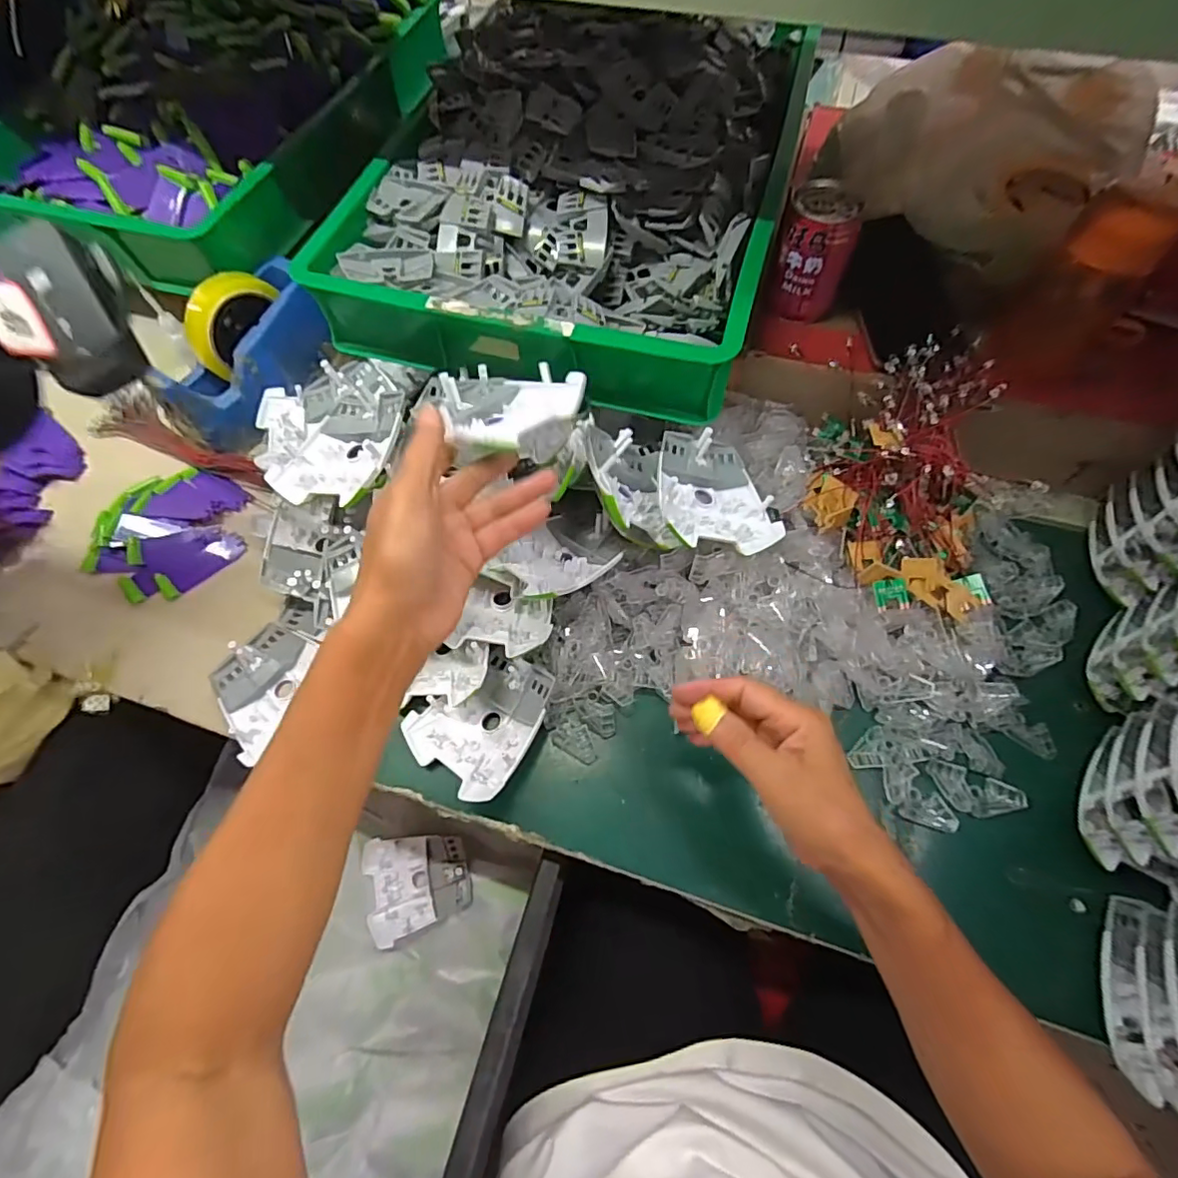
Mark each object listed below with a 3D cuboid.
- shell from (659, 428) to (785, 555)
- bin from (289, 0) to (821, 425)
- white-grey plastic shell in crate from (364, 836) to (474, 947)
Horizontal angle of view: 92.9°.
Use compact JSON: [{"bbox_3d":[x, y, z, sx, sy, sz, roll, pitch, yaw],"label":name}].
[{"bbox_3d":[0.096,-0.078,0.448,0.088,0.047,0.108,-11,65,-4],"label":"shell"},{"bbox_3d":[-0.003,-0.400,0.538,0.360,0.100,0.477,14,66,8],"label":"bin"},{"bbox_3d":[-0.183,0.317,0.602,0.109,0.025,0.097,-12,65,-4],"label":"white-grey plastic shell in crate"}]

